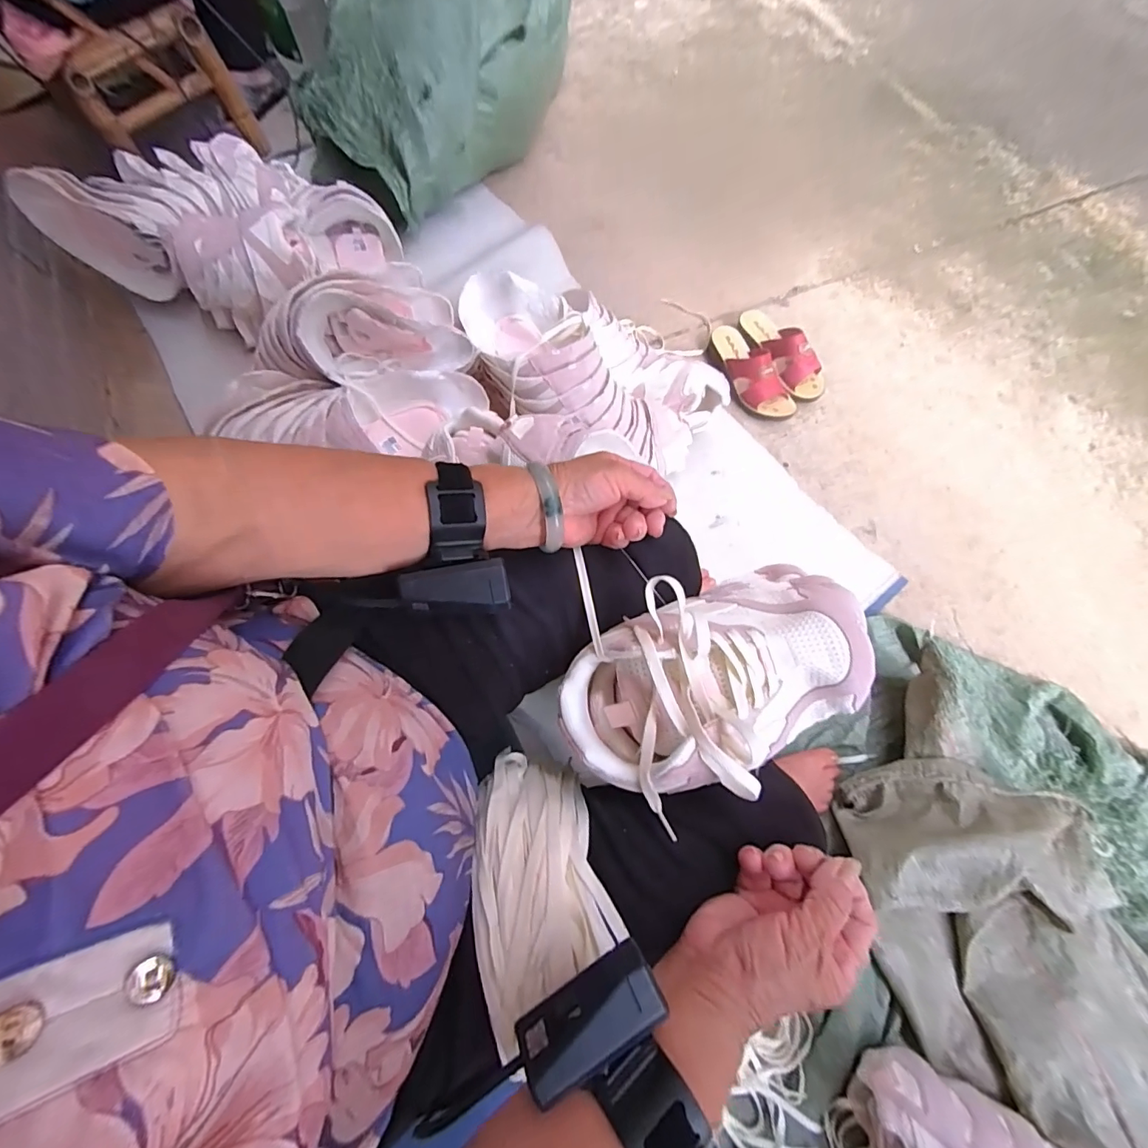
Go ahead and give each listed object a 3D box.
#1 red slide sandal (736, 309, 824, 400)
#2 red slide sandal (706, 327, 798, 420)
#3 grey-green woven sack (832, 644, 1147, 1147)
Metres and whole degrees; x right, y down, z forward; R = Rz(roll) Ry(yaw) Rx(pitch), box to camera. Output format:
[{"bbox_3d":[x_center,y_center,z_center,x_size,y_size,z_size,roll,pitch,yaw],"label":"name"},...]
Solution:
[{"bbox_3d":[0.407,-0.443,0.960,0.074,0.081,0.228,-26,74,-8],"label":"red slide sandal"},{"bbox_3d":[0.333,-0.393,0.938,0.080,0.084,0.230,-32,75,-10],"label":"red slide sandal"},{"bbox_3d":[0.607,0.493,0.604,0.367,0.128,0.705,-35,75,-10],"label":"grey-green woven sack"}]

